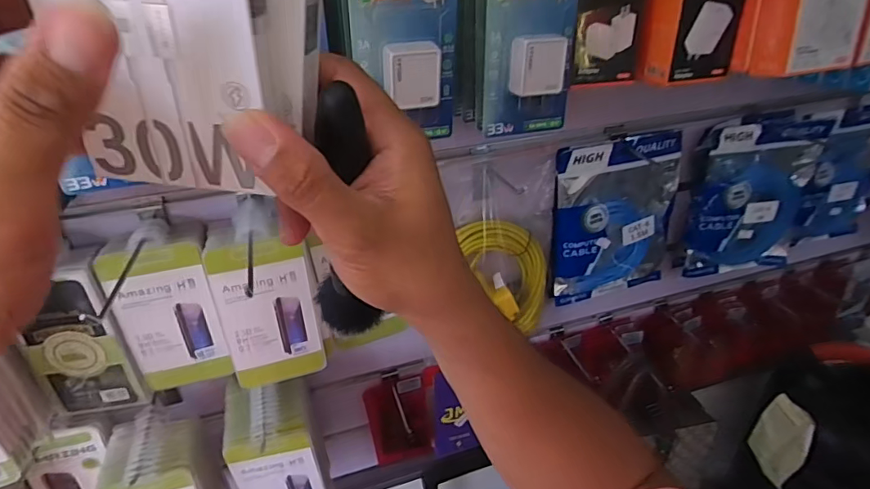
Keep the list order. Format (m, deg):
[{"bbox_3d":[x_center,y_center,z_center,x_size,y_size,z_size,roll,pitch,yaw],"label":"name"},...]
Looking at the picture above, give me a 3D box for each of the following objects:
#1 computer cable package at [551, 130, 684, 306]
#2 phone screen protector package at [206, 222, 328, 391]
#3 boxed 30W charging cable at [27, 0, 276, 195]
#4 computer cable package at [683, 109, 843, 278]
[{"bbox_3d":[0.243,-0.031,0.667,0.182,0.217,0.034,-12,33,-15],"label":"computer cable package"},{"bbox_3d":[-0.165,0.064,0.492,0.089,0.179,0.016,-13,33,-16],"label":"phone screen protector package"},{"bbox_3d":[-0.100,-0.080,0.185,0.082,0.118,0.023,2,32,7],"label":"boxed 30W charging cable"},{"bbox_3d":[0.452,-0.063,0.695,0.190,0.223,0.049,-10,32,-12],"label":"computer cable package"}]

